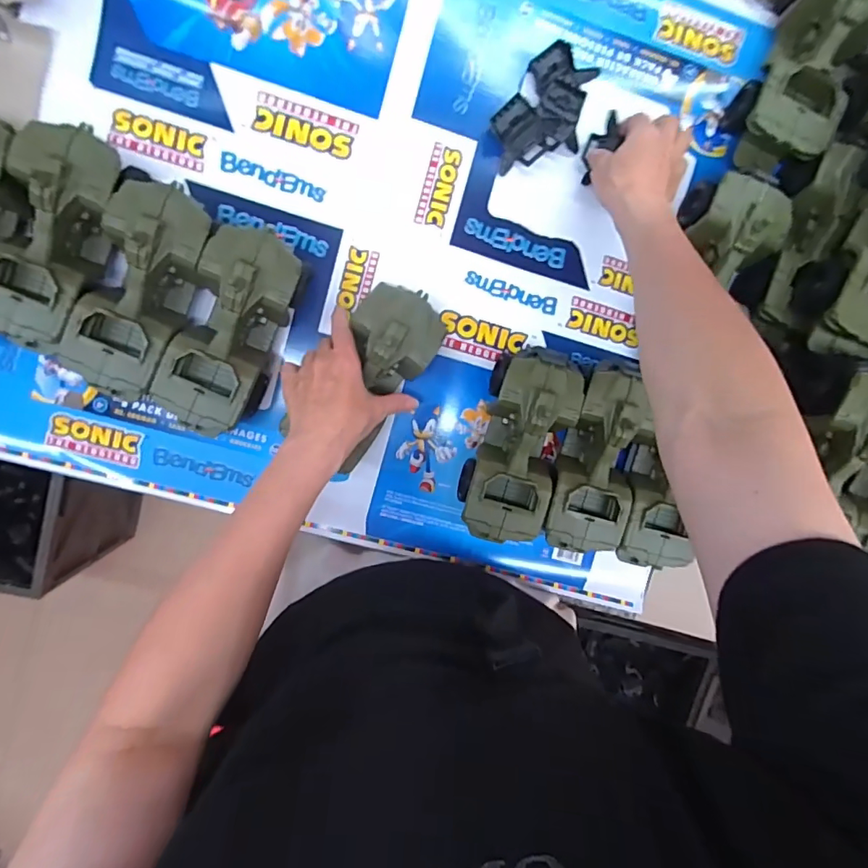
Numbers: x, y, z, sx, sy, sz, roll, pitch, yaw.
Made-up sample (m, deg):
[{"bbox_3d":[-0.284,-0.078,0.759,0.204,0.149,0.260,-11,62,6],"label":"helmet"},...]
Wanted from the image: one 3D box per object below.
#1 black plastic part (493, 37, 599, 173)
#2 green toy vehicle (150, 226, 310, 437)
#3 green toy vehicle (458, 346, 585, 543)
[{"bbox_3d":[0.107,-0.316,0.476,0.107,0.027,0.088,-17,99,-2],"label":"black plastic part"},{"bbox_3d":[-0.186,-0.092,0.457,0.083,0.078,0.191,25,95,-8],"label":"green toy vehicle"},{"bbox_3d":[0.084,0.010,0.494,0.081,0.079,0.185,15,97,-7],"label":"green toy vehicle"}]

